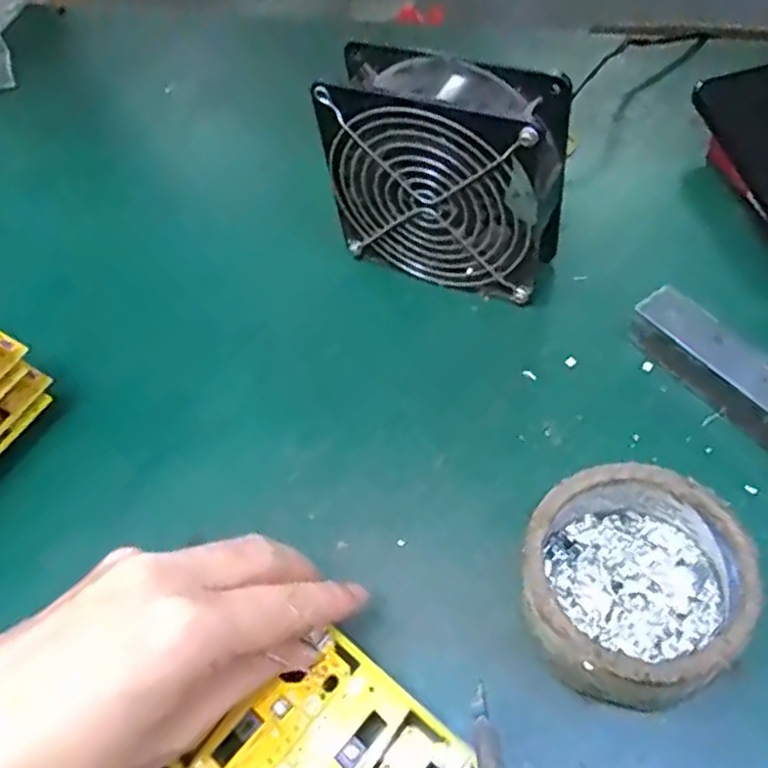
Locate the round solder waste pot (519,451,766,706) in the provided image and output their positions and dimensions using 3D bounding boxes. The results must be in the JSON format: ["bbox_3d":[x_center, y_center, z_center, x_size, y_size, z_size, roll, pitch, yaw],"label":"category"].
[{"bbox_3d":[0.099,0.079,0.290,0.081,0.042,0.085,-4,54,6],"label":"round solder waste pot"}]

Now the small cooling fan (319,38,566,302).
[{"bbox_3d":[0.033,-0.107,0.392,0.121,0.119,0.049,17,60,20],"label":"small cooling fan"}]

